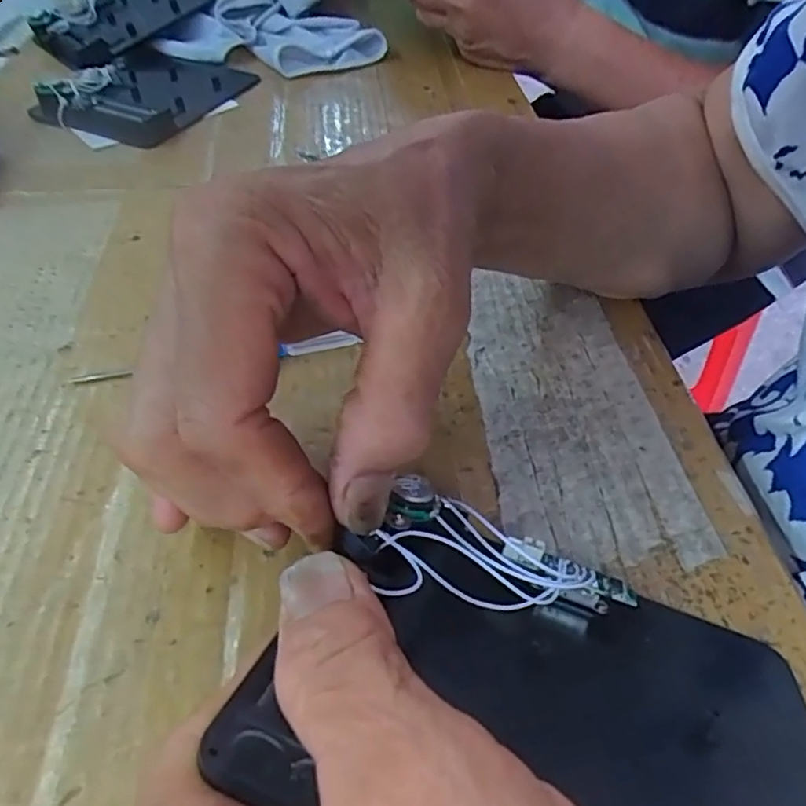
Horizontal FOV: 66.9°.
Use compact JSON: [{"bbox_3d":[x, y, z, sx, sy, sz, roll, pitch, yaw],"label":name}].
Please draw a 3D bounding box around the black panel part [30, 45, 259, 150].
[{"bbox_3d":[-0.190,-0.239,0.452,0.124,0.019,0.146,17,50,15],"label":"black panel part"}]

